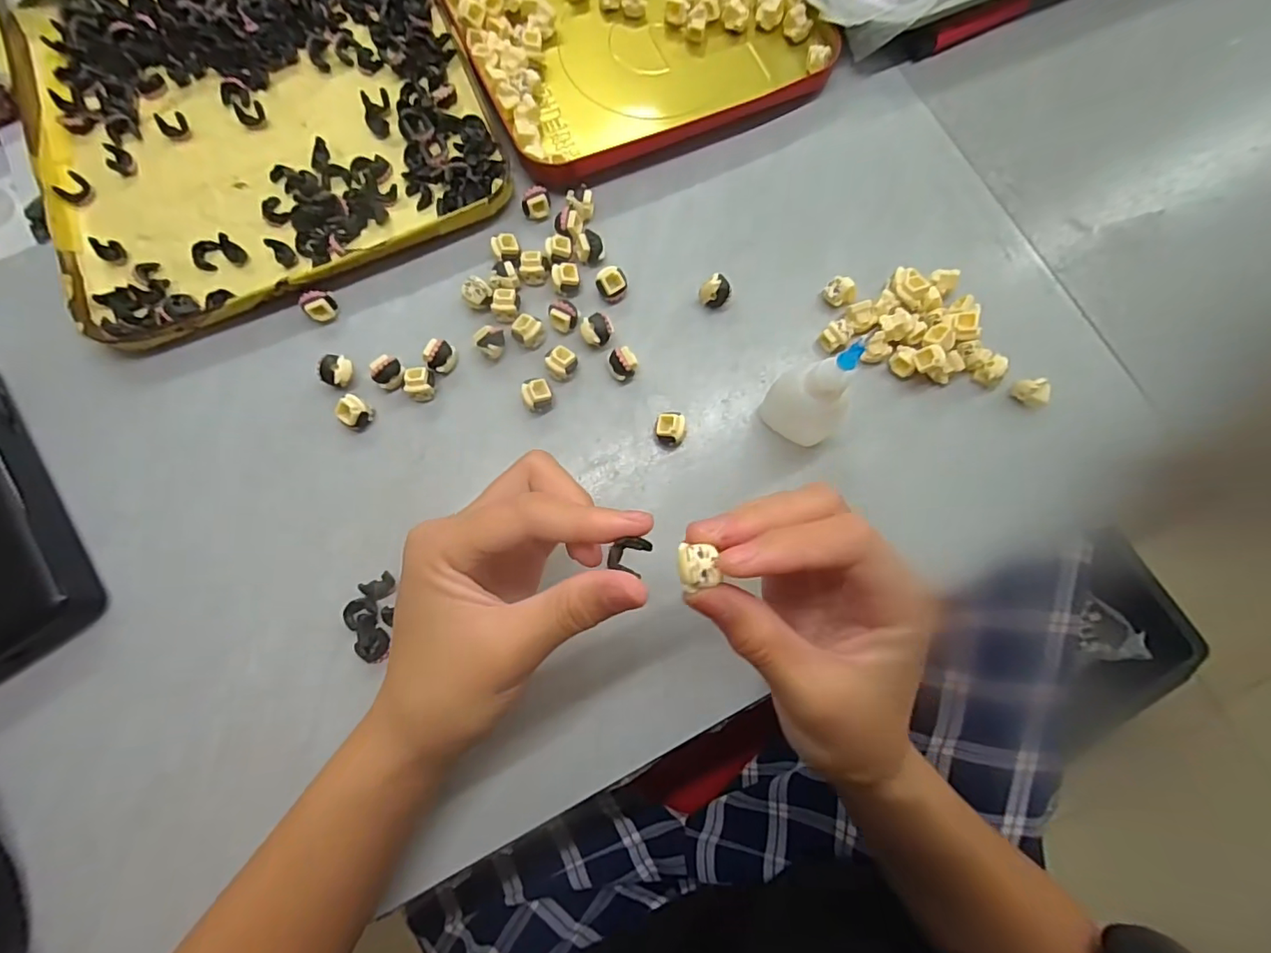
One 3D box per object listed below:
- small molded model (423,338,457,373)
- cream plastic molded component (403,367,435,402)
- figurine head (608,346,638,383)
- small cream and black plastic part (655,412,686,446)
[{"bbox_3d":[-0.103,-0.064,0.288,0.011,0.016,0.016,25,81,5],"label":"small molded model"},{"bbox_3d":[-0.113,-0.048,0.285,0.014,0.014,0.016,-4,80,-1],"label":"cream plastic molded component"},{"bbox_3d":[-0.007,-0.059,0.287,0.015,0.015,0.013,-32,81,-5],"label":"figurine head"},{"bbox_3d":[0.018,-0.025,0.281,0.015,0.015,0.015,13,80,2],"label":"small cream and black plastic part"}]

